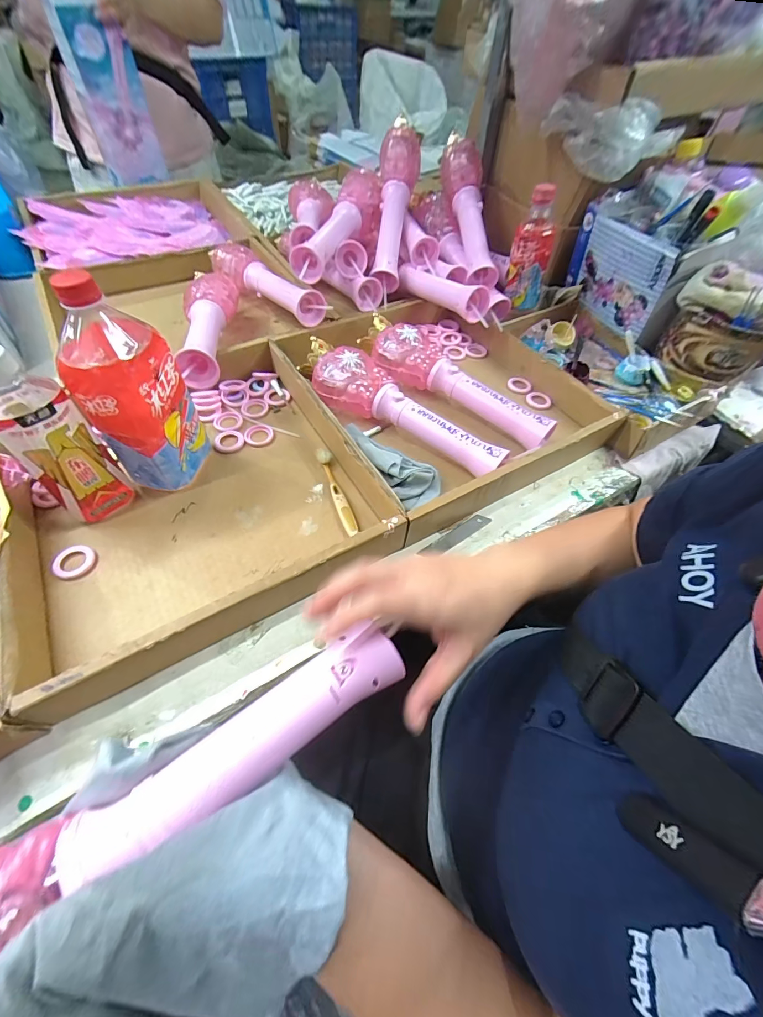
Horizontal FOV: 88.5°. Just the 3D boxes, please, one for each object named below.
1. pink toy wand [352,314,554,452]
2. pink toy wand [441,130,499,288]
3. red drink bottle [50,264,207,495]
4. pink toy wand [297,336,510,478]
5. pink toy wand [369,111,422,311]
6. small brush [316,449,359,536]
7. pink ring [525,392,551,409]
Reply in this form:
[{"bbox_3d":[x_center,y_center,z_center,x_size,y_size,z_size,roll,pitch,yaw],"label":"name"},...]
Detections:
[{"bbox_3d":[0.101,-0.182,0.559,0.301,0.068,0.083,29,58,14],"label":"pink toy wand"},{"bbox_3d":[0.154,-0.507,0.675,0.067,0.075,0.301,-6,81,-9],"label":"pink toy wand"},{"bbox_3d":[-0.249,-0.116,0.397,0.094,0.216,0.094,-20,60,-17],"label":"red drink bottle"},{"bbox_3d":[0.022,-0.130,0.517,0.301,0.066,0.069,29,58,14],"label":"pink toy wand"},{"bbox_3d":[0.022,-0.517,0.658,0.068,0.064,0.313,7,87,0],"label":"pink toy wand"},{"bbox_3d":[-0.054,-0.021,0.467,0.017,0.012,0.132,-14,58,-14],"label":"small brush"},{"bbox_3d":[0.238,-0.164,0.592,0.034,0.006,0.035,0,56,-5],"label":"pink ring"}]

